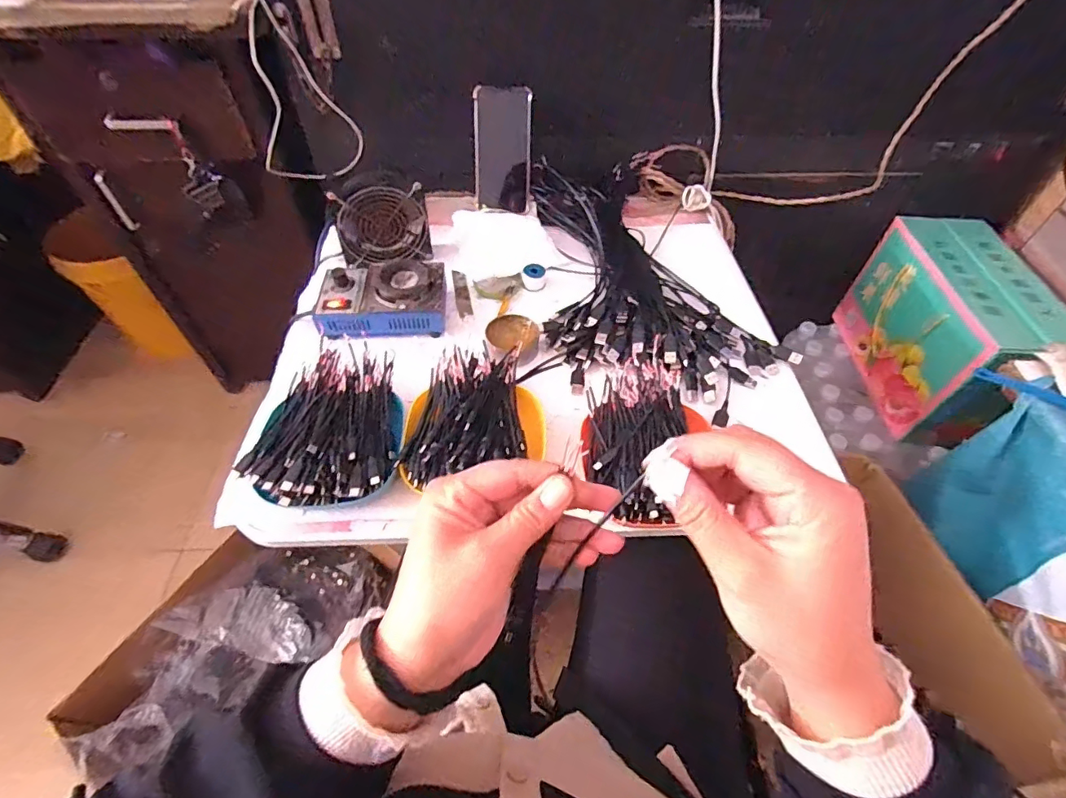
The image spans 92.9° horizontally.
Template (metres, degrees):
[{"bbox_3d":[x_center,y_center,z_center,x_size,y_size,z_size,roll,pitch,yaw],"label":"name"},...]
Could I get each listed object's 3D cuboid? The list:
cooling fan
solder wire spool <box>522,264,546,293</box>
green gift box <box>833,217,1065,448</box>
[{"bbox_3d":[-0.201,-0.236,0.675,0.120,0.109,0.035,-9,53,-8],"label":"cooling fan"},{"bbox_3d":[0.002,-0.164,0.680,0.030,0.024,0.031,1,53,-1],"label":"solder wire spool"},{"bbox_3d":[0.710,-0.122,0.884,0.161,0.231,0.330,-1,53,-2],"label":"green gift box"}]

